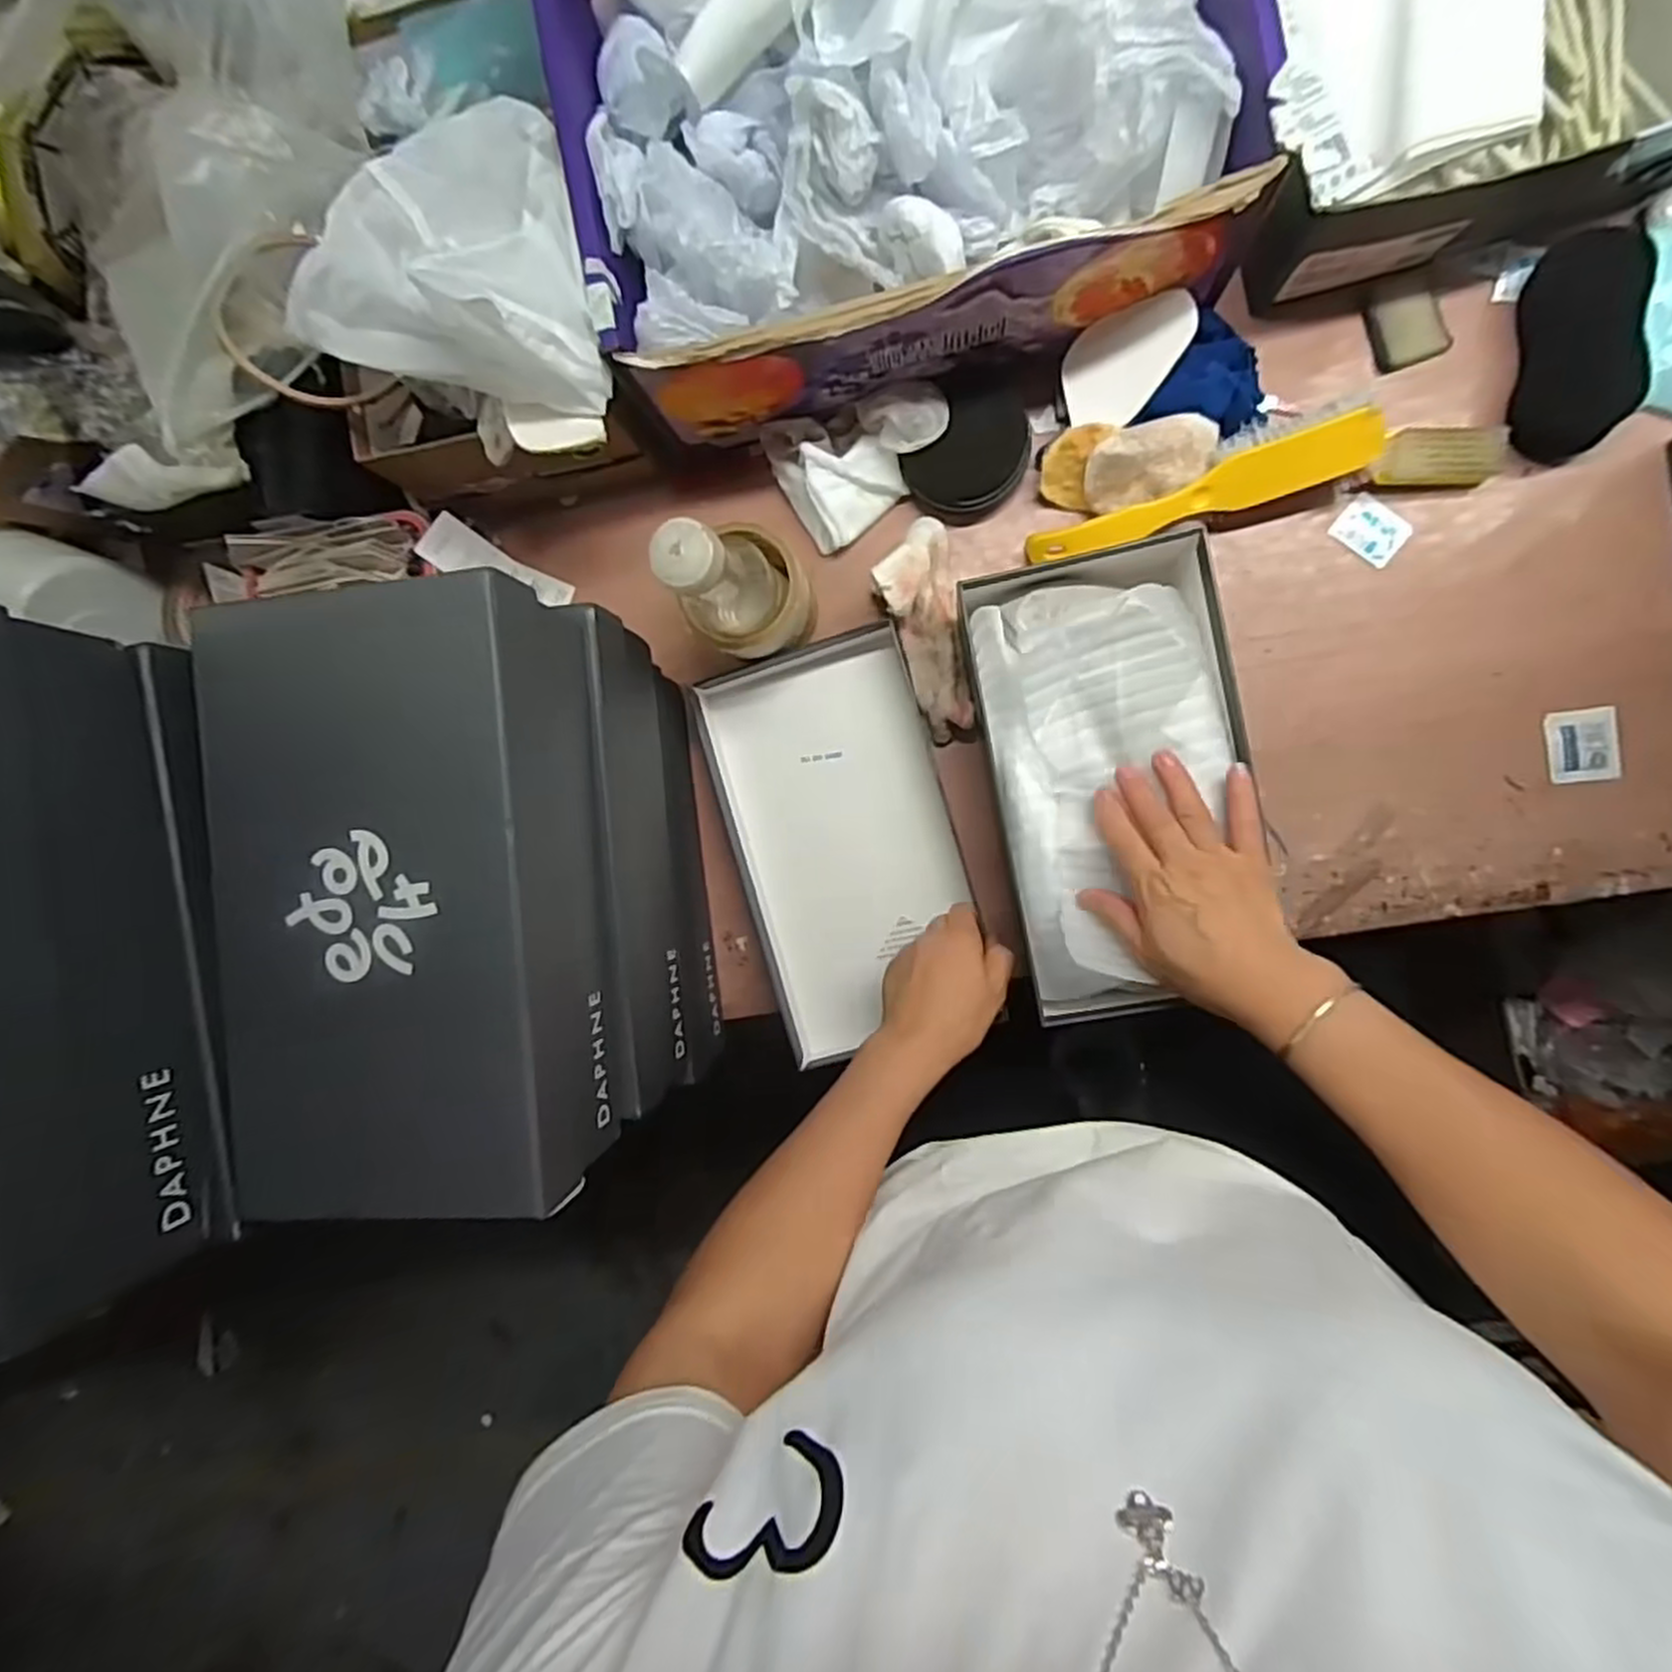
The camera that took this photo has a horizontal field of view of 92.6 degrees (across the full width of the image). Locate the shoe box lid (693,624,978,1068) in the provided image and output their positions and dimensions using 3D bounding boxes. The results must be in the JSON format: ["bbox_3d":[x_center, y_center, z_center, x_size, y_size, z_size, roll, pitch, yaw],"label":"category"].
[{"bbox_3d":[0.008,0.007,0.609,0.164,0.030,0.298,-17,90,9],"label":"shoe box lid"}]

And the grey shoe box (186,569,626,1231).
[{"bbox_3d":[-0.215,0.029,0.417,0.154,0.105,0.282,-5,91,9],"label":"grey shoe box"}]

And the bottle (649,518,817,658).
[{"bbox_3d":[-0.063,-0.164,0.521,0.067,0.165,0.079,37,97,6],"label":"bottle"}]

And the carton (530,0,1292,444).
[{"bbox_3d":[0.031,-0.469,0.495,0.400,0.130,0.318,-11,90,9],"label":"carton"}]

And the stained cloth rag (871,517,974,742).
[{"bbox_3d":[0.067,-0.153,0.578,0.055,0.054,0.162,-10,91,9],"label":"stained cloth rag"}]

